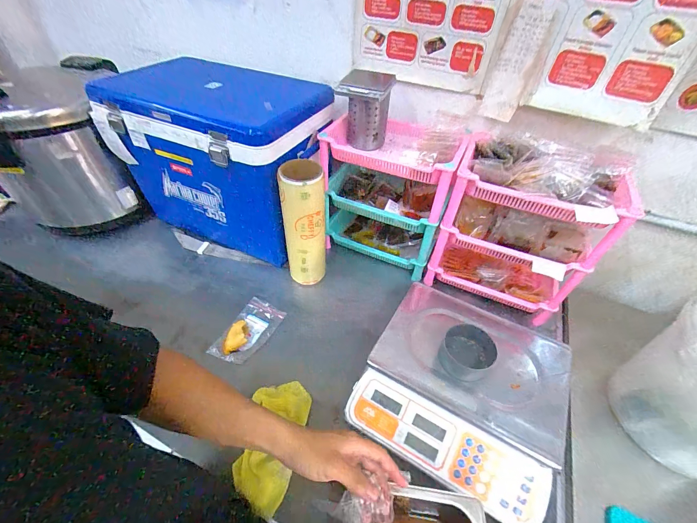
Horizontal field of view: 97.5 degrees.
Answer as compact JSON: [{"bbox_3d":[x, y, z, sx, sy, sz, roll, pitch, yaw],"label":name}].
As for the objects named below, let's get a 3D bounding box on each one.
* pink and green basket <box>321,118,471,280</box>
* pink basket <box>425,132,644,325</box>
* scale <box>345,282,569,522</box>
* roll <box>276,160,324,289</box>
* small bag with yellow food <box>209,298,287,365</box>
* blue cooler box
[{"bbox_3d":[0.093,-0.180,0.786,0.310,0.327,0.179,19,48,15],"label":"pink and green basket"},{"bbox_3d":[0.368,-0.063,0.693,0.303,0.349,0.167,23,49,18],"label":"pink basket"},{"bbox_3d":[0.205,0.219,0.561,0.324,0.096,0.309,25,49,20],"label":"scale"},{"bbox_3d":[-0.103,-0.072,0.721,0.090,0.314,0.081,-4,46,-8],"label":"roll"},{"bbox_3d":[-0.230,0.152,0.698,0.101,0.044,0.163,20,48,15],"label":"small bag with yellow food"},{"bbox_3d":[-0.319,-0.259,0.821,0.515,0.379,0.280,20,48,16],"label":"blue cooler box"}]

